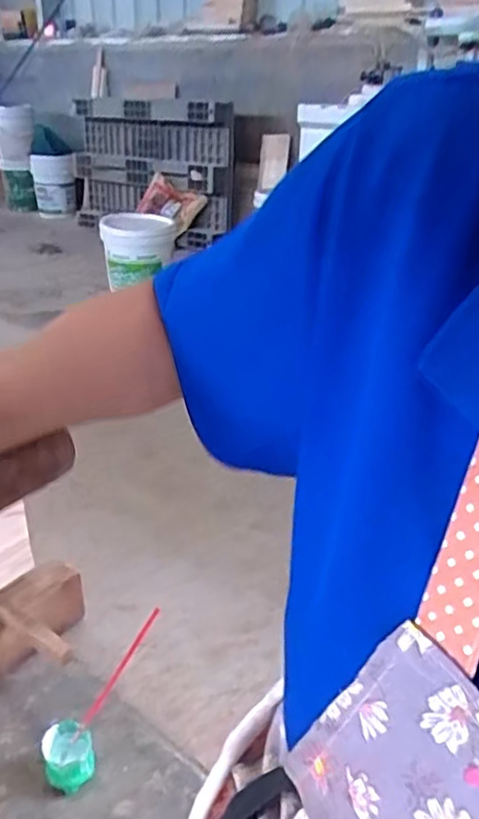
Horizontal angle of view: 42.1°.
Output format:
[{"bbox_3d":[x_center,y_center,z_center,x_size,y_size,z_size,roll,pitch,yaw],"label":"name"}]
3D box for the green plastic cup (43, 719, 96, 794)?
[{"bbox_3d":[-0.227,0.464,0.831,0.061,0.074,0.058,1,26,-1],"label":"green plastic cup"}]

